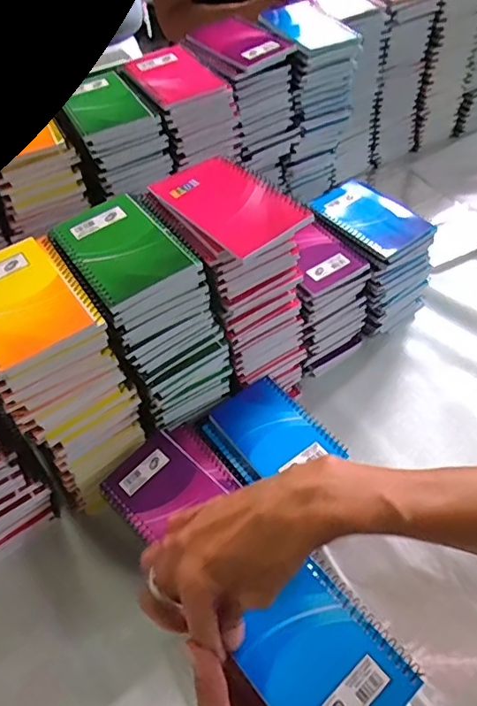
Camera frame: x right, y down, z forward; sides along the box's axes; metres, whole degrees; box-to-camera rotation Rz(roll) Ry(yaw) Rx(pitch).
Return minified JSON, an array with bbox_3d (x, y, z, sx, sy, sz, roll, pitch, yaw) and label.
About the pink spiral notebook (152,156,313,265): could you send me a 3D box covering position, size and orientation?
[{"bbox_3d":[-0.010,-0.139,0.484,0.083,0.015,0.140,-31,55,-17],"label":"pink spiral notebook"}]

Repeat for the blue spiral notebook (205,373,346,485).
[{"bbox_3d":[0.029,0.084,0.543,0.095,0.017,0.128,-33,55,-18],"label":"blue spiral notebook"}]

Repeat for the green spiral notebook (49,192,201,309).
[{"bbox_3d":[-0.102,-0.097,0.456,0.090,0.005,0.125,-30,55,-16],"label":"green spiral notebook"}]

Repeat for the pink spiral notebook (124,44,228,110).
[{"bbox_3d":[-0.076,-0.335,0.633,0.088,0.013,0.131,-28,54,-14],"label":"pink spiral notebook"}]

